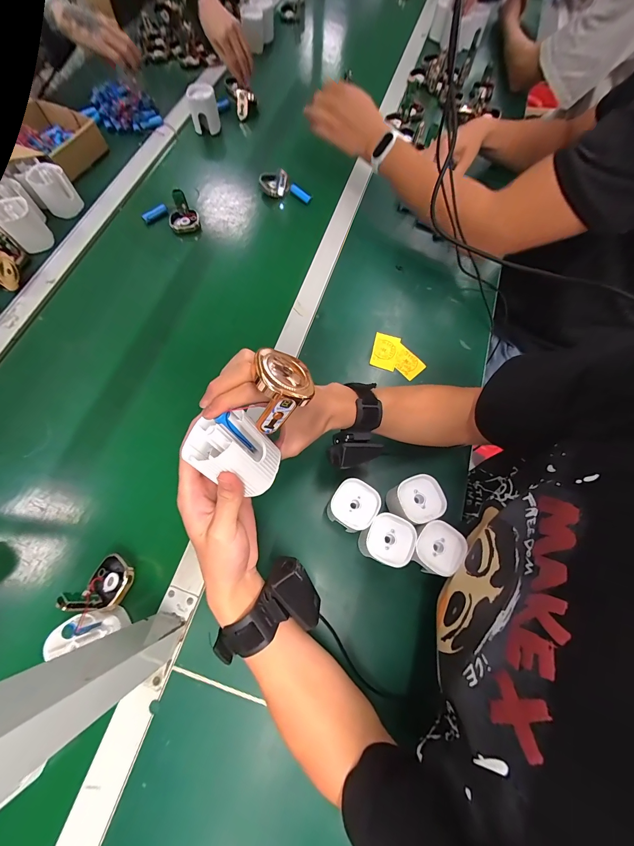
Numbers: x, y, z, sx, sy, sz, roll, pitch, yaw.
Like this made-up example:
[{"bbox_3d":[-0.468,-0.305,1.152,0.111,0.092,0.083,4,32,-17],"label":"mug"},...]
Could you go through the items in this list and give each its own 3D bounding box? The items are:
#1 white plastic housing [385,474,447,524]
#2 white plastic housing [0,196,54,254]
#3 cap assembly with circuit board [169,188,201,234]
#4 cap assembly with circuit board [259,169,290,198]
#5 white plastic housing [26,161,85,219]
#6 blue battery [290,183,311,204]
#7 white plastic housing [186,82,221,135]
[{"bbox_3d":[0.124,0.101,0.419,0.061,0.054,0.055,-22,71,-7],"label":"white plastic housing"},{"bbox_3d":[-0.514,-0.344,0.575,0.060,0.067,0.056,-39,74,-13],"label":"white plastic housing"},{"bbox_3d":[-0.260,-0.401,0.629,0.055,0.060,0.061,-19,71,-7],"label":"cap assembly with circuit board"},{"bbox_3d":[-0.087,-0.489,0.654,0.062,0.047,0.030,25,72,9],"label":"cap assembly with circuit board"},{"bbox_3d":[-0.493,-0.436,0.615,0.066,0.069,0.066,-36,73,-12],"label":"white plastic housing"},{"bbox_3d":[-0.031,-0.473,0.670,0.051,0.015,0.018,43,74,14],"label":"blue battery"},{"bbox_3d":[-0.250,-0.694,0.717,0.059,0.064,0.046,-14,70,-5],"label":"white plastic housing"}]

